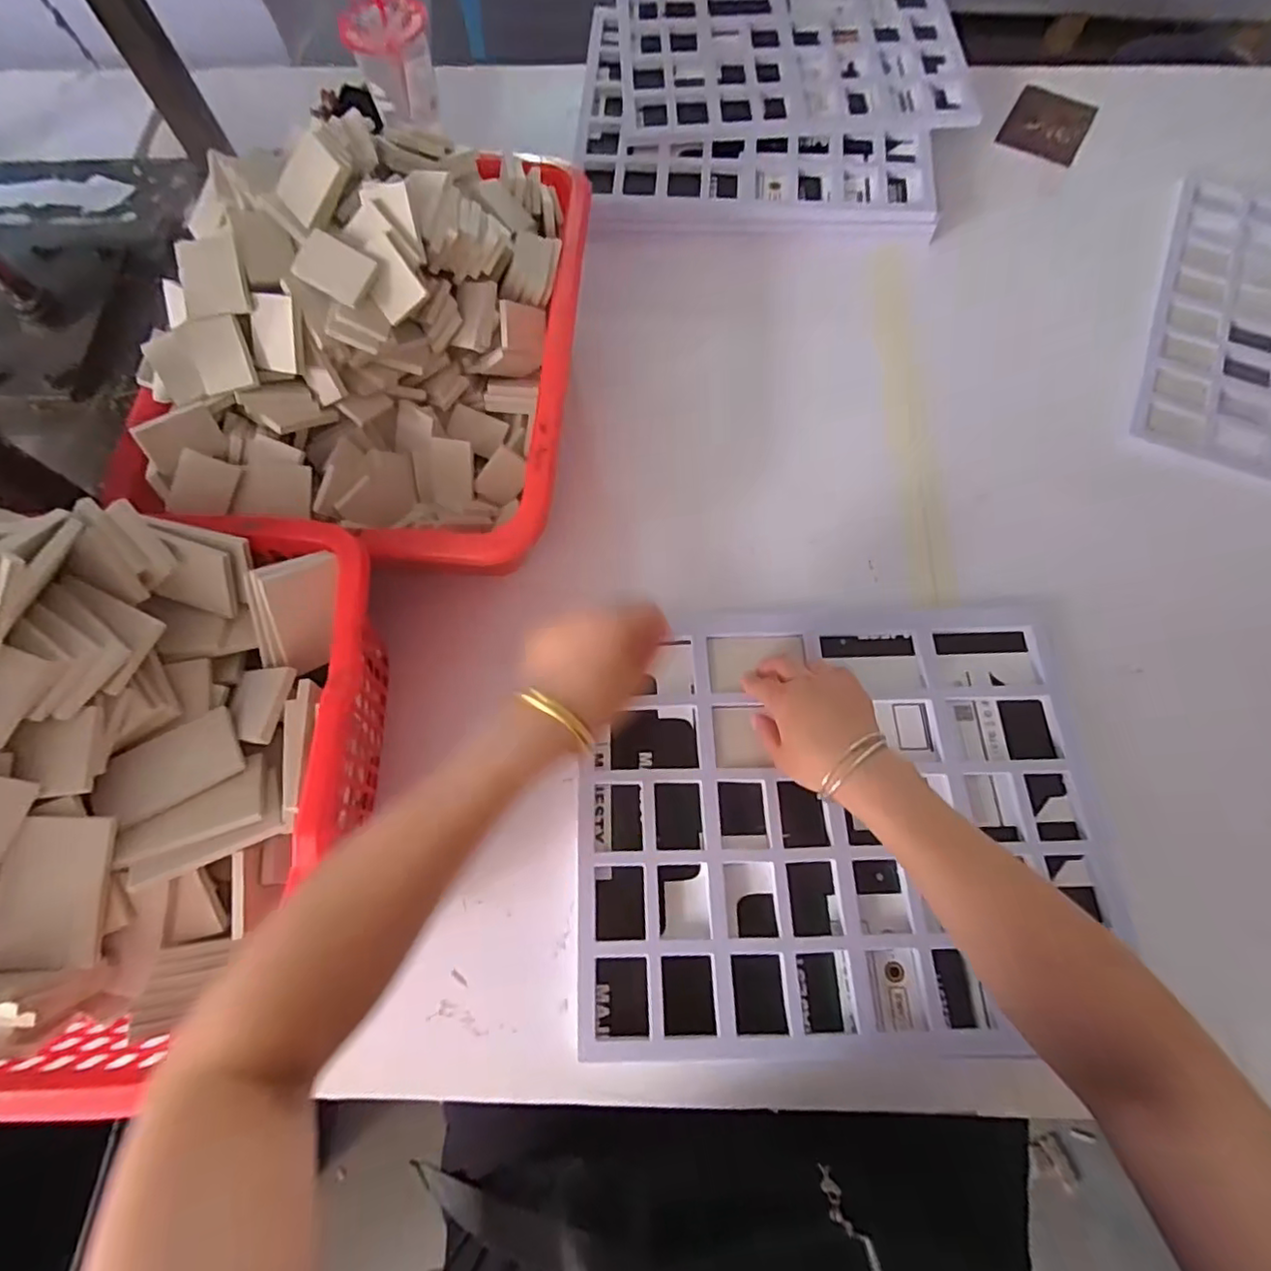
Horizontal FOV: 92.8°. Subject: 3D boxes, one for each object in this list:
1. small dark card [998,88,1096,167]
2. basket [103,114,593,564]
[{"bbox_3d":[0.537,-0.665,0.790,0.096,0.007,0.108,28,80,12],"label":"small dark card"},{"bbox_3d":[-0.230,-0.261,0.532,0.341,0.195,0.411,4,71,2],"label":"basket"}]

